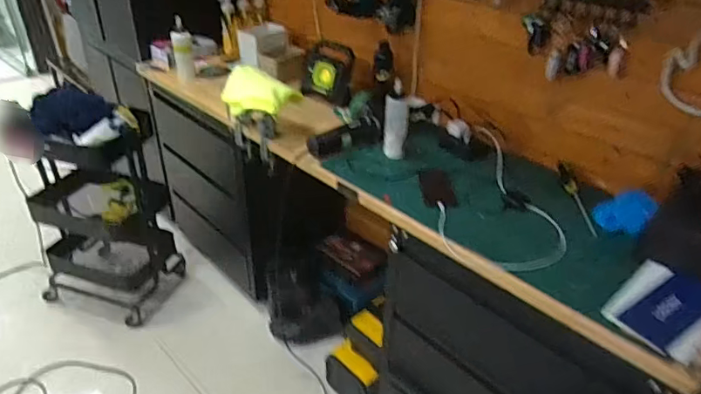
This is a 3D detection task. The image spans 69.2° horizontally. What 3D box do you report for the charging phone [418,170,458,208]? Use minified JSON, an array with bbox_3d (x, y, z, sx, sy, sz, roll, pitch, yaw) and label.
[{"bbox_3d":[0.217,-0.025,1.271,0.083,0.007,0.152,2,33,-1],"label":"charging phone"}]

